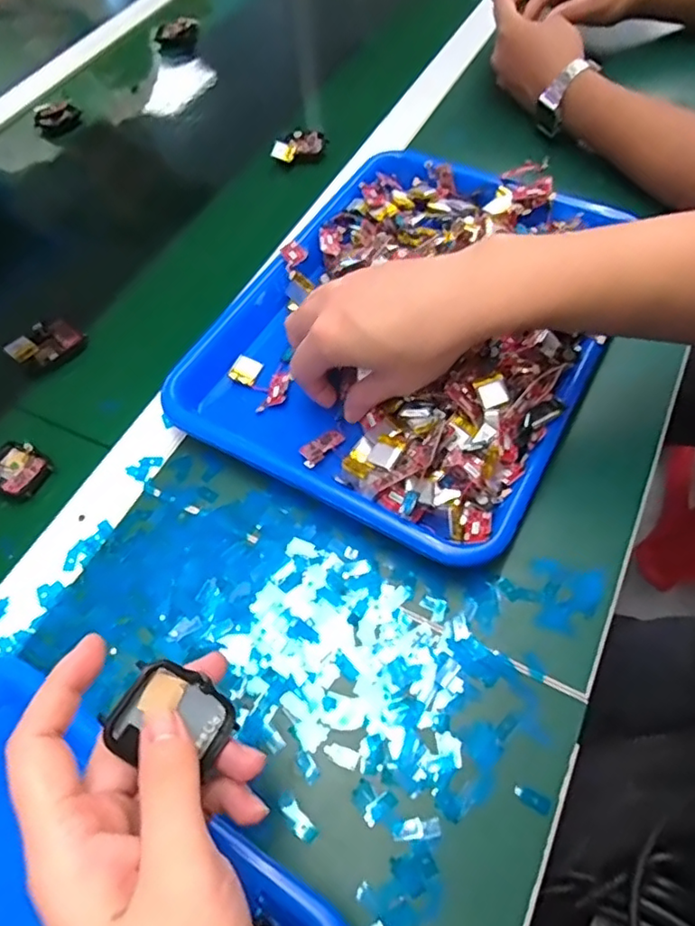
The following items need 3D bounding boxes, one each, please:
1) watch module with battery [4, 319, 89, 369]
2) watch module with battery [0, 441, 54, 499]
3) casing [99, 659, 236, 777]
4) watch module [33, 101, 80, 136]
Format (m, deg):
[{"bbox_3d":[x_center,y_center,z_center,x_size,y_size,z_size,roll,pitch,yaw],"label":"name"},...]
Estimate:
[{"bbox_3d":[-0.240,-0.094,0.464,0.033,0.017,0.052,37,68,22],"label":"watch module with battery"},{"bbox_3d":[-0.236,0.004,0.405,0.052,0.013,0.039,11,61,9],"label":"watch module with battery"},{"bbox_3d":[-0.069,0.102,0.234,0.047,0.006,0.036,39,68,-10],"label":"casing"},{"bbox_3d":[-0.325,-0.387,0.651,0.047,0.022,0.031,-20,61,-8],"label":"watch module"}]

